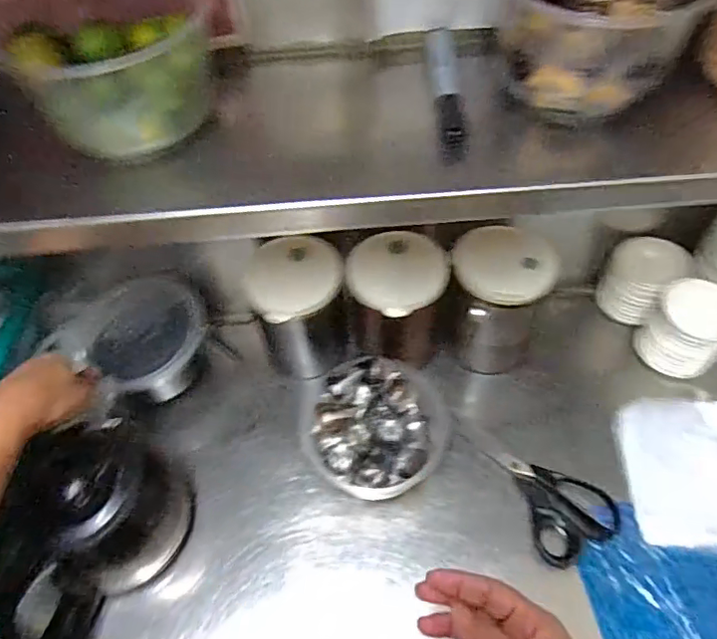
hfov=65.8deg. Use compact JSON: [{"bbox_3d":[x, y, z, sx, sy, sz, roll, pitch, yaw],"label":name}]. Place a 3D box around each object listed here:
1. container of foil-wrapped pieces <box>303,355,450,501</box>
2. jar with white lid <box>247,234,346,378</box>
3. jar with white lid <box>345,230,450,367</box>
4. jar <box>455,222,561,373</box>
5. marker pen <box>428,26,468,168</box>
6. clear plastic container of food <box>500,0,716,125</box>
[{"bbox_3d":[0.018,0.114,0.559,0.131,0.086,0.126,-2,54,2],"label":"container of foil-wrapped pieces"},{"bbox_3d":[-0.064,-0.013,0.624,0.101,0.129,0.108,-2,54,2],"label":"jar with white lid"},{"bbox_3d":[0.044,-0.024,0.604,0.106,0.094,0.113,10,55,11],"label":"jar with white lid"},{"bbox_3d":[0.148,-0.008,0.599,0.104,0.137,0.112,-2,54,2],"label":"jar"},{"bbox_3d":[0.064,-0.167,0.400,0.019,0.015,0.131,-3,54,2],"label":"marker pen"},{"bbox_3d":[0.157,-0.197,0.370,0.115,0.071,0.106,13,56,13],"label":"clear plastic container of food"}]

